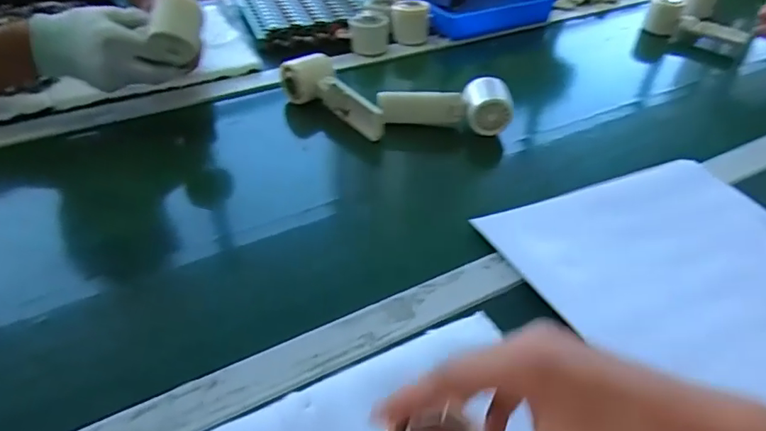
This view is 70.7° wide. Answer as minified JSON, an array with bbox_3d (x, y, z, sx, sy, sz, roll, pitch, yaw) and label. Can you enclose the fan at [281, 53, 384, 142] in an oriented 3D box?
[{"bbox_3d":[-0.059,-0.153,0.688,0.159,0.054,0.051,35,50,30],"label":"fan"}]

